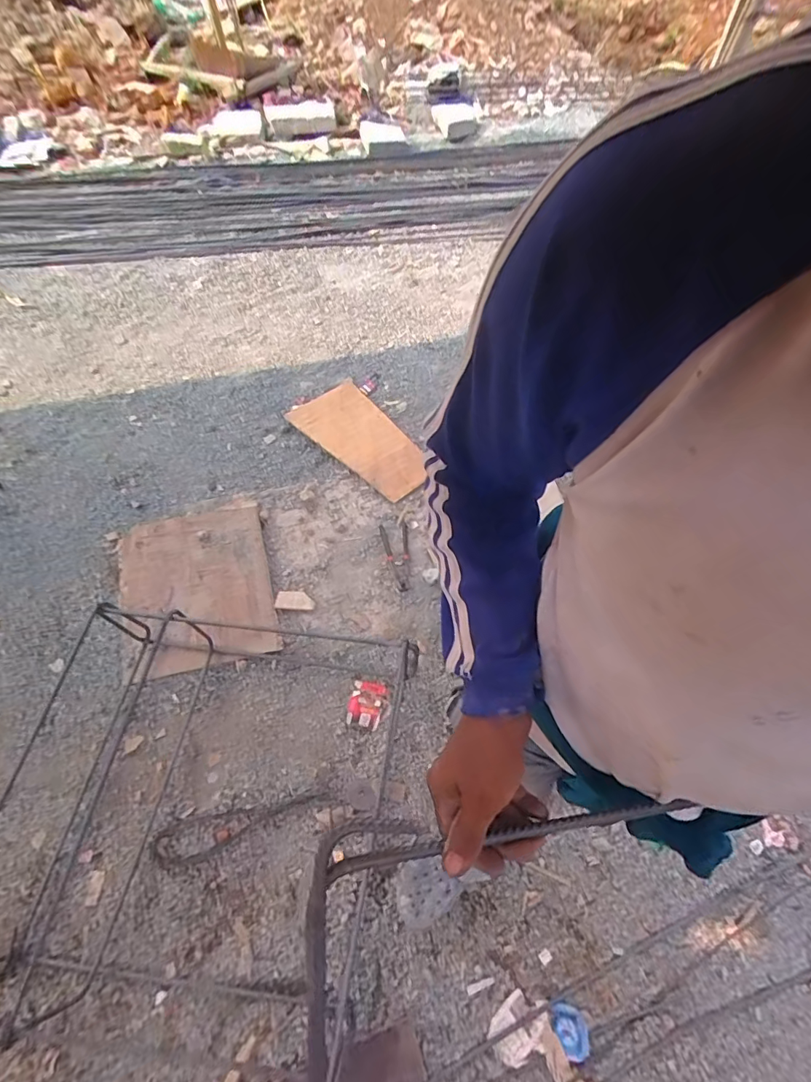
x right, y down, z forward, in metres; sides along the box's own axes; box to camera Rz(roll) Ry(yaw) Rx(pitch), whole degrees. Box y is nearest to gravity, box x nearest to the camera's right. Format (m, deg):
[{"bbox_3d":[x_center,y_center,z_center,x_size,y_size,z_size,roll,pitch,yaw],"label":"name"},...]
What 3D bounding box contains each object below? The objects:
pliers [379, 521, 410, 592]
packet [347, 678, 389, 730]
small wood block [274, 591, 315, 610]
[{"bbox_3d":[-0.028,0.046,1.496,0.084,0.017,0.234,-4,62,-5],"label":"pliers"},{"bbox_3d":[-0.102,0.425,1.277,0.087,0.008,0.112,14,62,5],"label":"packet"},{"bbox_3d":[-0.318,0.169,1.406,0.105,0.013,0.057,1,61,-2],"label":"small wood block"}]

